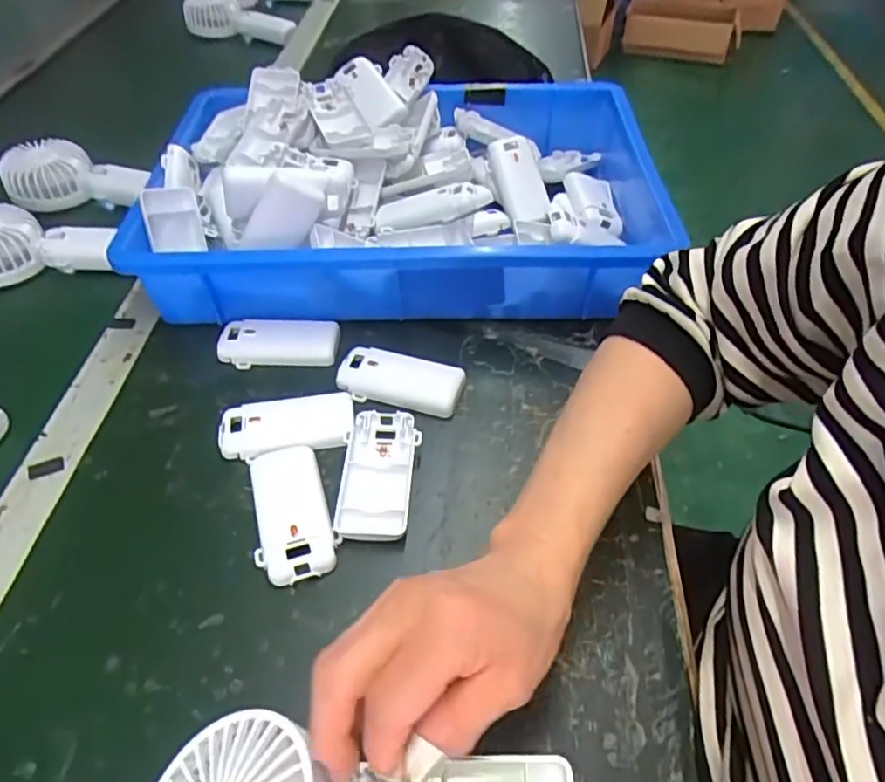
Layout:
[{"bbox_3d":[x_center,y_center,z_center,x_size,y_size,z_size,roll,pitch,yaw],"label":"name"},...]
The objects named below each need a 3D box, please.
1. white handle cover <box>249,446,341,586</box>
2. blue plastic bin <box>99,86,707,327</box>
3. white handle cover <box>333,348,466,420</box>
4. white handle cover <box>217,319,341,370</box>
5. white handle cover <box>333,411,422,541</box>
[{"bbox_3d":[-0.096,0.073,0.388,0.047,0.015,0.095,-12,51,-9],"label":"white handle cover"},{"bbox_3d":[-0.030,-0.189,0.548,0.426,0.098,0.288,-1,50,1],"label":"blue plastic bin"},{"bbox_3d":[-0.031,-0.009,0.452,0.090,0.011,0.041,10,51,10],"label":"white handle cover"},{"bbox_3d":[-0.130,-0.039,0.487,0.091,0.015,0.041,0,50,1],"label":"white handle cover"},{"bbox_3d":[-0.042,0.053,0.404,0.046,0.012,0.093,4,50,5],"label":"white handle cover"}]

